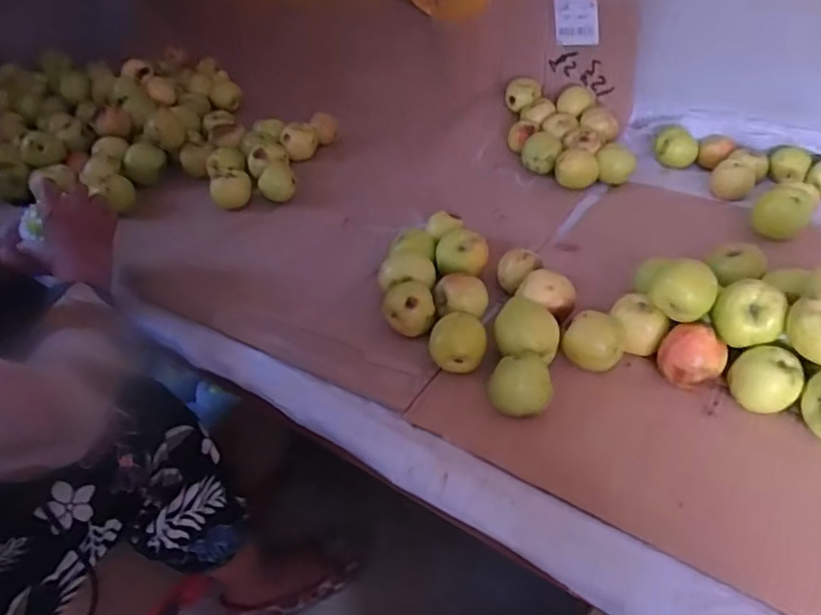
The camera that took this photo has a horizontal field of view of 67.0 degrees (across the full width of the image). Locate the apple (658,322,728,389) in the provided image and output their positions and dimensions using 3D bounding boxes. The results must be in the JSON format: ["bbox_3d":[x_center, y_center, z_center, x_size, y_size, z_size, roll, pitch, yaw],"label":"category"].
[{"bbox_3d":[0.272,0.049,0.601,0.057,0.057,0.047,18,44,26],"label":"apple"}]

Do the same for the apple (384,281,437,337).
[{"bbox_3d":[-0.001,0.001,0.692,0.055,0.058,0.053,-5,38,0],"label":"apple"}]

